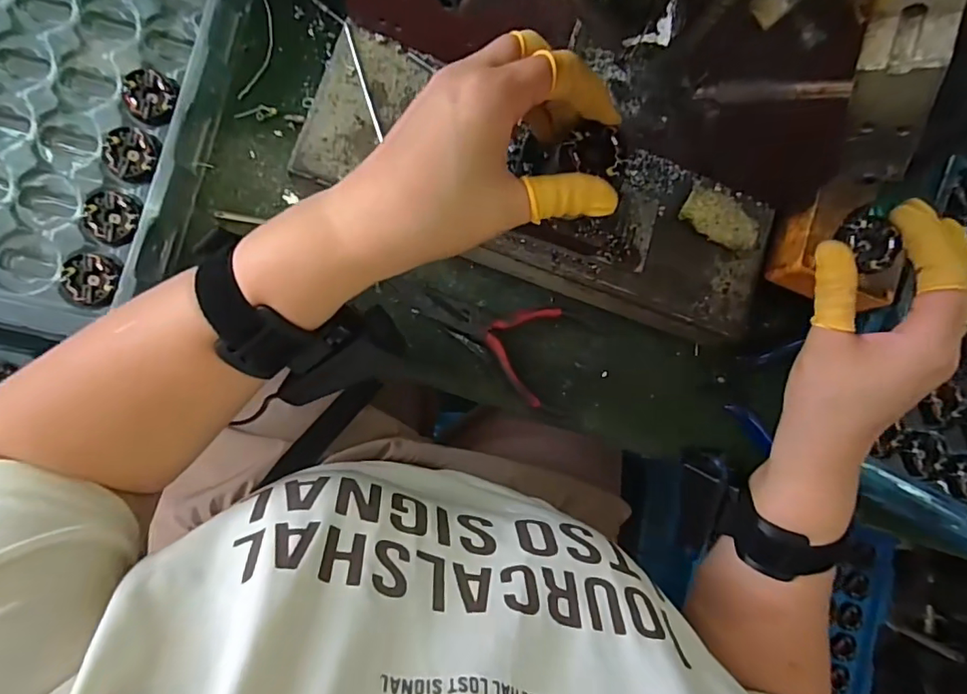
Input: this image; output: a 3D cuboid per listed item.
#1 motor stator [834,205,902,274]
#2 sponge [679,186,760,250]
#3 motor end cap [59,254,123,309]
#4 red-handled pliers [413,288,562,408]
[{"bbox_3d":[0.213,-0.060,0.298,0.026,0.014,0.034,-39,76,9],"label":"motor stator"},{"bbox_3d":[0.151,-0.081,0.344,0.050,0.012,0.030,30,82,-4],"label":"sponge"},{"bbox_3d":[-0.233,-0.040,0.321,0.033,0.006,0.032,1,86,-10],"label":"motor end cap"},{"bbox_3d":[0.001,-0.006,0.362,0.090,0.015,0.065,18,83,-8],"label":"red-handled pliers"}]

